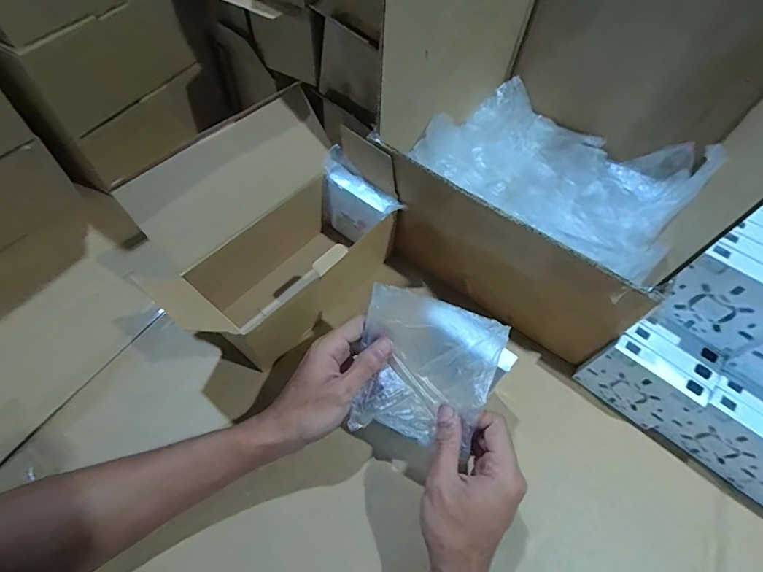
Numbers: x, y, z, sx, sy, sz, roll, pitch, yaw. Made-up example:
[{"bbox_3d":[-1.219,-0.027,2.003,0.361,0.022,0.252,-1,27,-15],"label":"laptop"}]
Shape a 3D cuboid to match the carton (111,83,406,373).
[{"bbox_3d":[-0.110,-0.054,0.433,0.151,0.160,0.231,38,64,17],"label":"carton"}]

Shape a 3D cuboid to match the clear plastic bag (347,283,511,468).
[{"bbox_3d":[0.035,0.071,0.351,0.115,0.019,0.122,13,93,21],"label":"clear plastic bag"}]

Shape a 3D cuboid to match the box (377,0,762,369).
[{"bbox_3d":[0.212,-0.175,0.408,0.307,0.349,0.322,38,64,17],"label":"box"}]

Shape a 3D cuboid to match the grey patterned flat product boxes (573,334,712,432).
[{"bbox_3d":[0.254,0.098,0.413,0.089,0.083,0.023,37,63,17],"label":"grey patterned flat product boxes"}]

